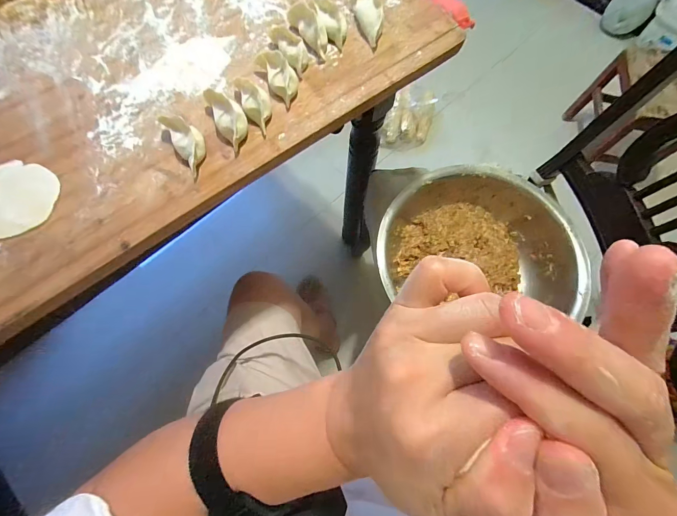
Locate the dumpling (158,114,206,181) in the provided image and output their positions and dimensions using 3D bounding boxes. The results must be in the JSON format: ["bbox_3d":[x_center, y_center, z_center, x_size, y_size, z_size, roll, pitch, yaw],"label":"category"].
[{"bbox_3d":[-0.142,-0.110,0.301,0.026,0.029,0.058,-30,73,-12],"label":"dumpling"}]

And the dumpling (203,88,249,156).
[{"bbox_3d":[-0.103,-0.134,0.307,0.028,0.035,0.057,-24,72,-10],"label":"dumpling"}]

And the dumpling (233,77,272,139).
[{"bbox_3d":[-0.081,-0.152,0.318,0.026,0.030,0.054,-22,71,-10],"label":"dumpling"}]

